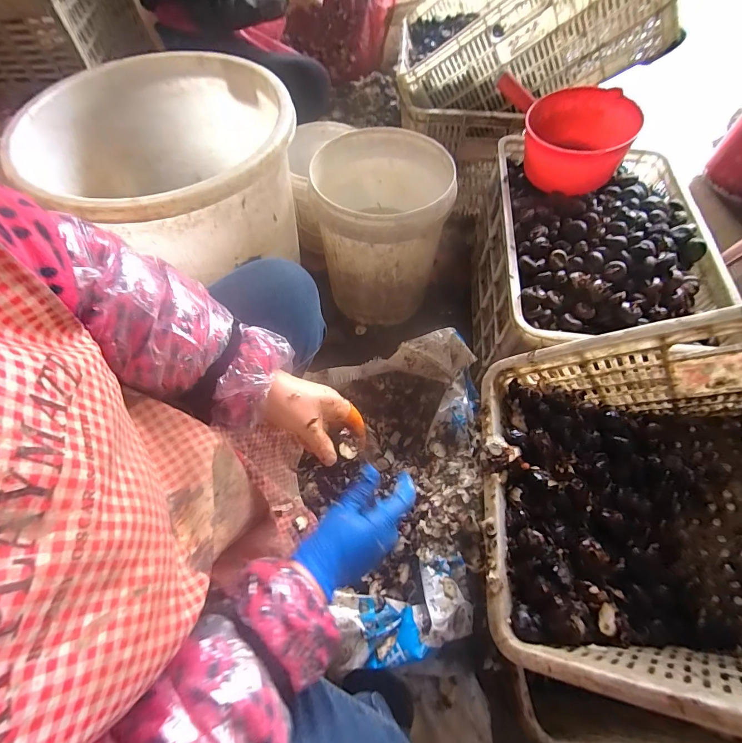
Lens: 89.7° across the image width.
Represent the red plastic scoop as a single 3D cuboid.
[{"bbox_3d":[0.377,-0.486,0.774,0.265,0.104,0.189,17,63,9],"label":"red plastic scoop"}]

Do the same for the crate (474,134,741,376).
[{"bbox_3d":[0.473,-0.249,0.847,0.401,0.281,0.569,5,62,2],"label":"crate"}]

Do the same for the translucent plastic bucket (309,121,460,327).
[{"bbox_3d":[0.028,-0.336,0.913,0.278,0.336,0.304,0,62,0],"label":"translucent plastic bucket"}]

